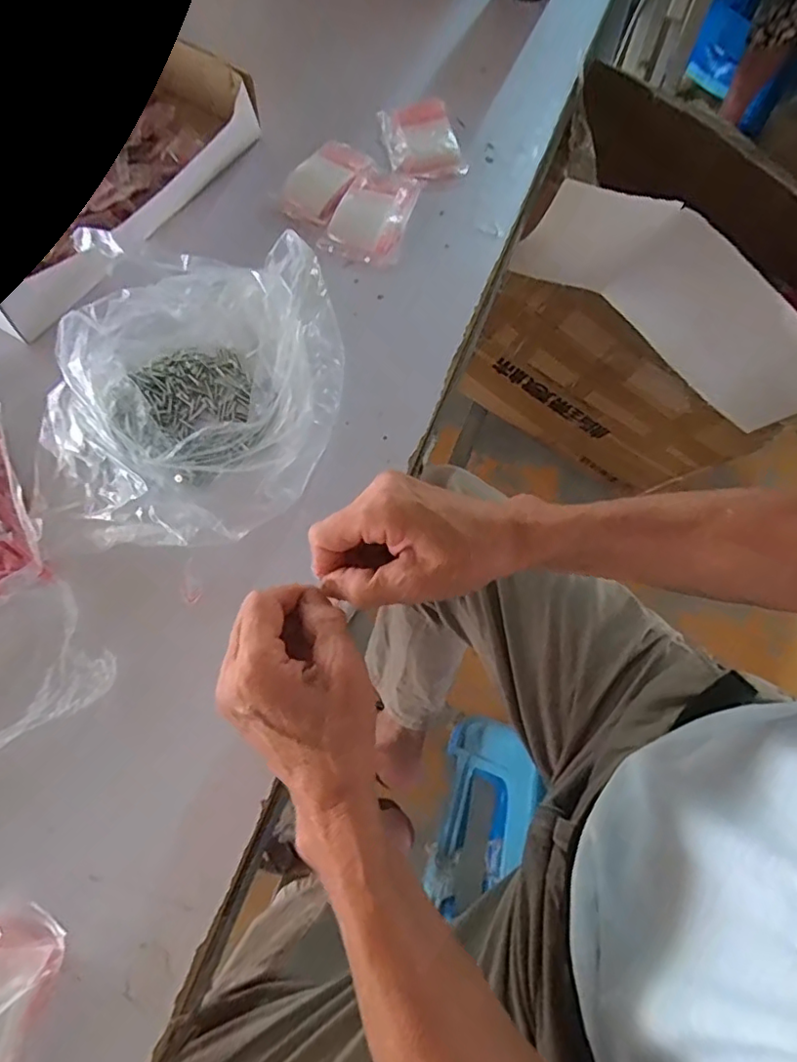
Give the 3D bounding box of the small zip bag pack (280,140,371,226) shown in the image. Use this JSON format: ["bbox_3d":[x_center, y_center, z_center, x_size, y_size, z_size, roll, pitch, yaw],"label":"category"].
[{"bbox_3d":[-0.076,-0.345,0.568,0.057,0.020,0.103,23,69,9],"label":"small zip bag pack"}]

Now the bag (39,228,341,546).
[{"bbox_3d":[-0.160,-0.114,0.447,0.215,0.077,0.257,8,66,0],"label":"bag"}]

